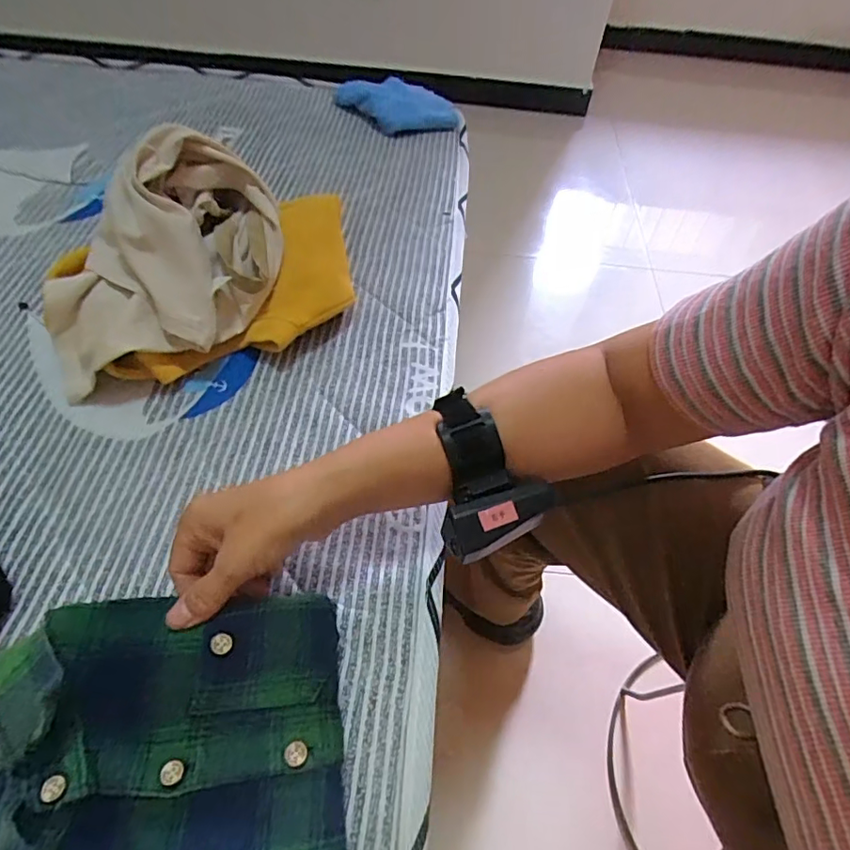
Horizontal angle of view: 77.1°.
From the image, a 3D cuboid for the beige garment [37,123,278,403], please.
[{"bbox_3d":[-0.217,-0.131,0.442,0.210,0.136,0.136,-25,60,-20],"label":"beige garment"}]

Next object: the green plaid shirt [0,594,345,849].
[{"bbox_3d":[-0.132,0.166,0.269,0.173,0.034,0.155,-5,55,-7],"label":"green plaid shirt"}]

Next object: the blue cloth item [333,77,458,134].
[{"bbox_3d":[-0.042,-0.467,0.765,0.160,0.026,0.119,-11,56,-11],"label":"blue cloth item"}]

